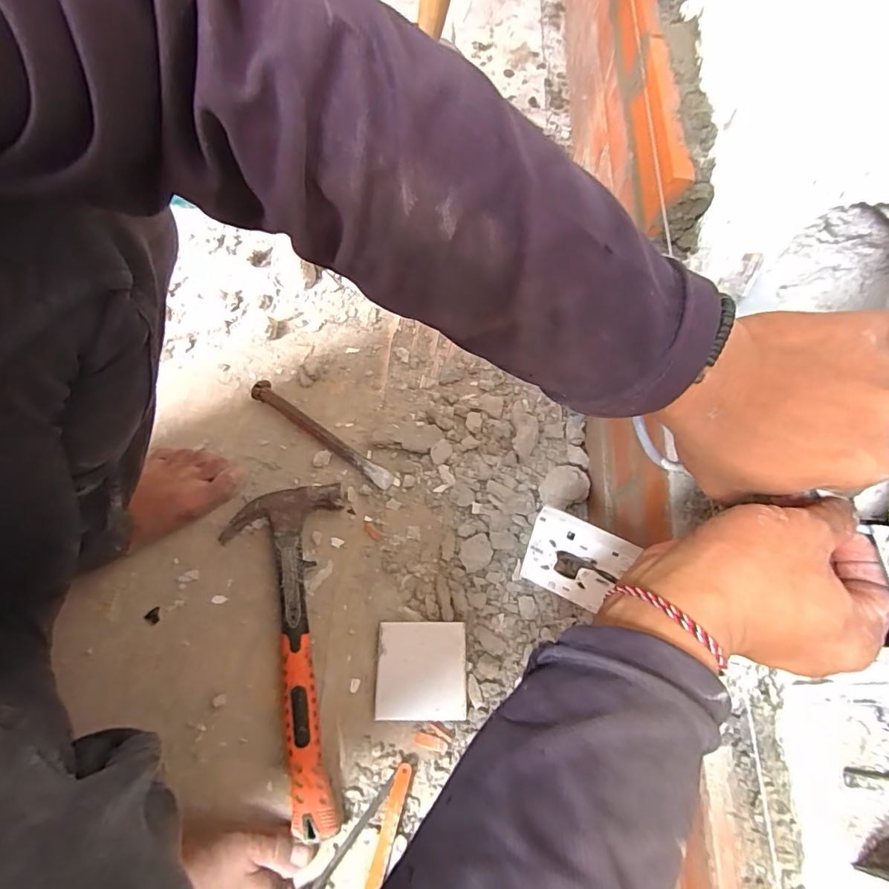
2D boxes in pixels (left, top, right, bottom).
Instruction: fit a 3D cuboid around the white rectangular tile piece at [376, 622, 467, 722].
[{"bbox_3d":[-0.022,0.217,0.476,0.084,0.015,0.085,1,62,-1],"label":"white rectangular tile piece"}]

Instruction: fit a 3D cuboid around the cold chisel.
[{"bbox_3d":[-0.145,-0.013,0.584,0.203,0.024,0.022,33,66,15],"label":"cold chisel"}]

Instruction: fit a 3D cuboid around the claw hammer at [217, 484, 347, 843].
[{"bbox_3d":[-0.153,0.190,0.474,0.117,0.034,0.304,-6,62,-5],"label":"claw hammer"}]

